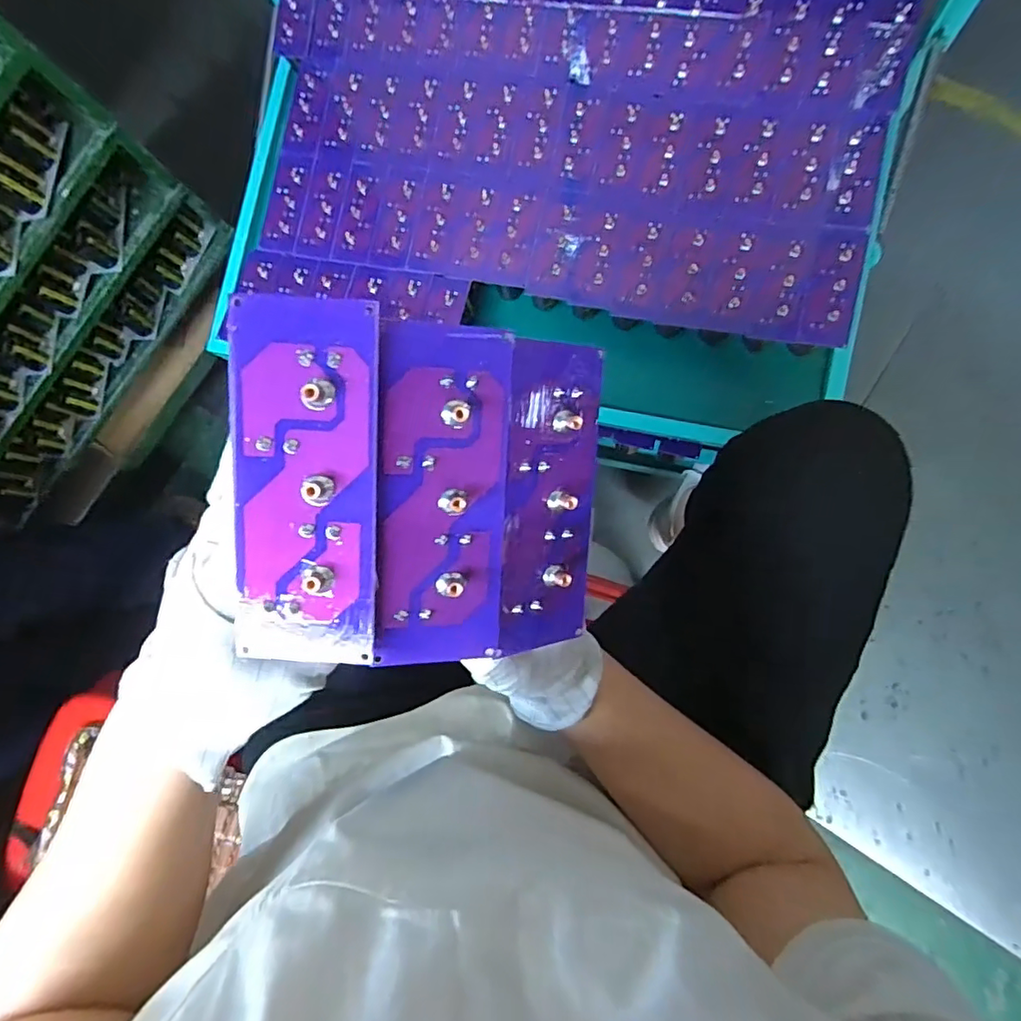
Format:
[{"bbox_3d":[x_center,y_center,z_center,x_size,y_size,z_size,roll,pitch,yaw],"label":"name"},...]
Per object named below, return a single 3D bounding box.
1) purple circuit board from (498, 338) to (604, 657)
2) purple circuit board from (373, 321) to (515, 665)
[{"bbox_3d":[0.019,-0.004,0.249,0.050,0.007,0.133,-4,102,-33],"label":"purple circuit board"},{"bbox_3d":[-0.027,-0.003,0.227,0.051,0.005,0.135,1,101,-15],"label":"purple circuit board"}]

